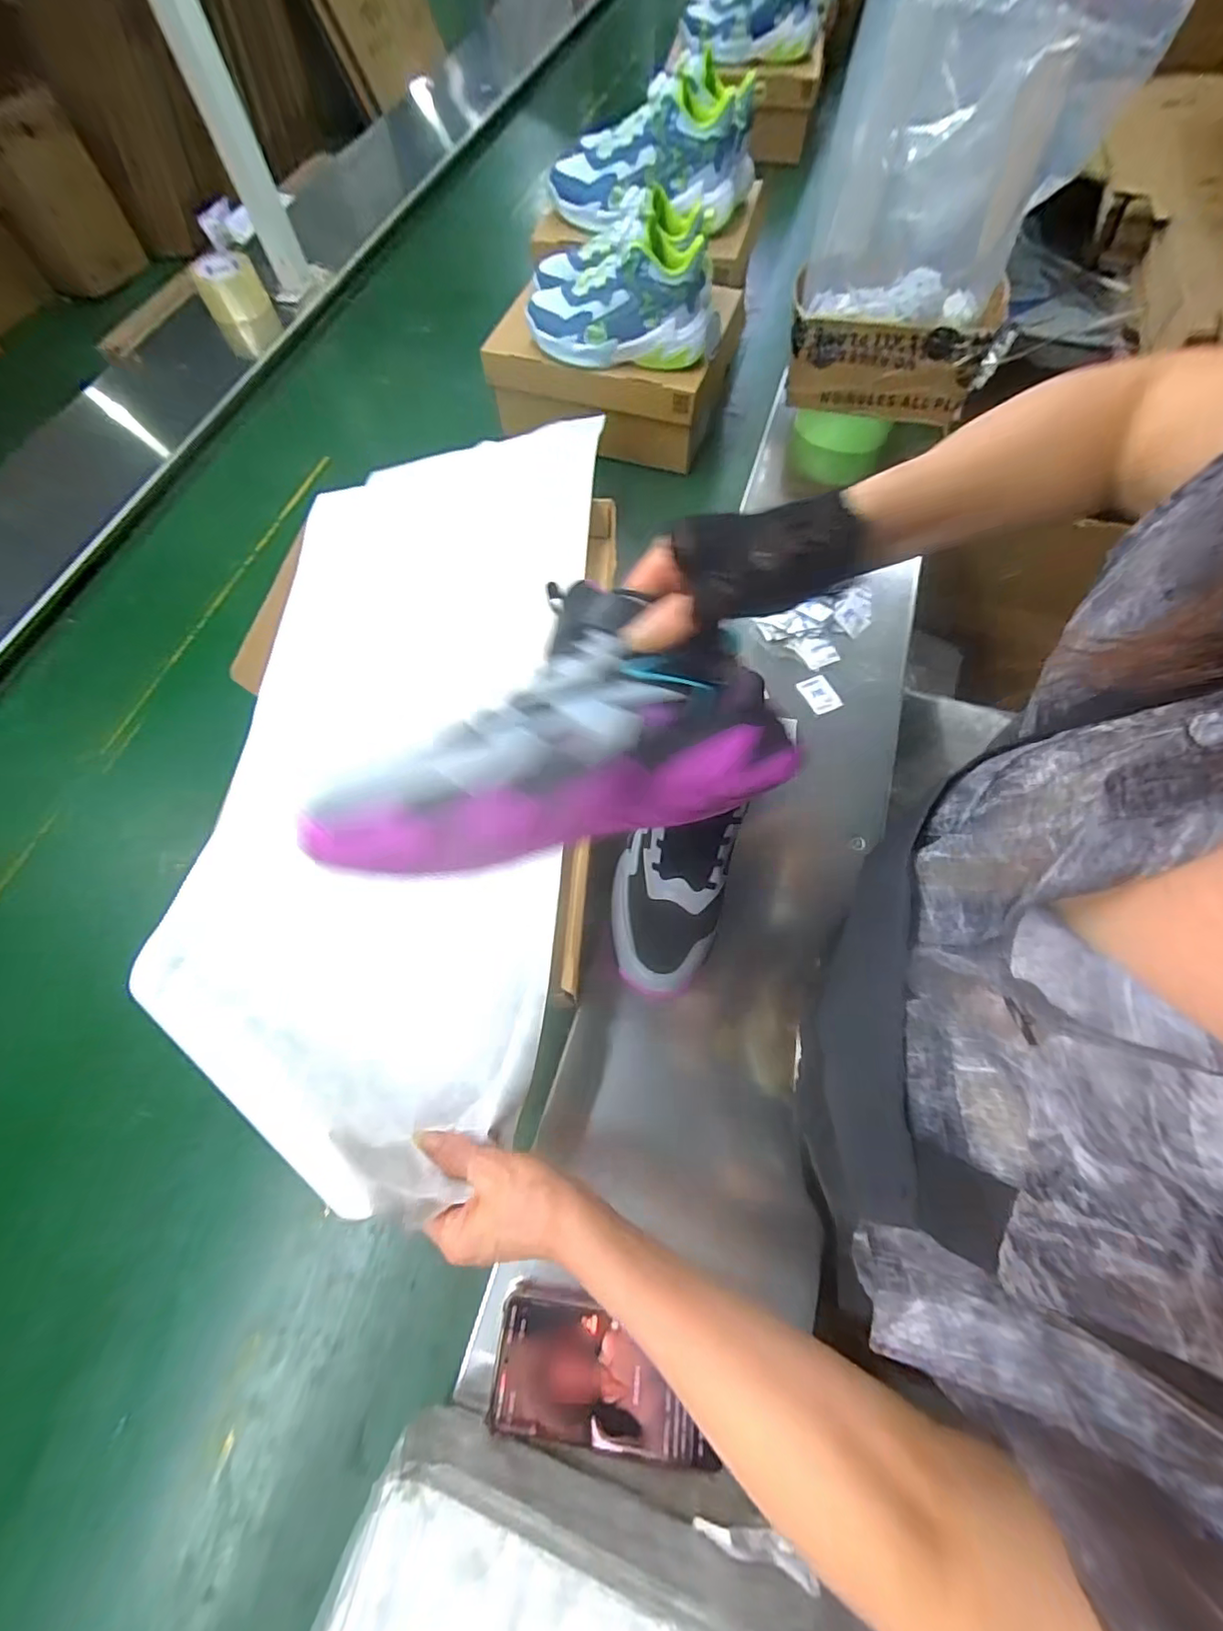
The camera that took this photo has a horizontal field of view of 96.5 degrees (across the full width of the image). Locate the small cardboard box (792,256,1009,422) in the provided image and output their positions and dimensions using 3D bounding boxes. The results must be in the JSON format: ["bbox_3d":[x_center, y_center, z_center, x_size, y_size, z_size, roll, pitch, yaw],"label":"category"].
[{"bbox_3d":[0.346,-0.594,0.696,0.241,0.095,0.117,11,68,6],"label":"small cardboard box"}]

